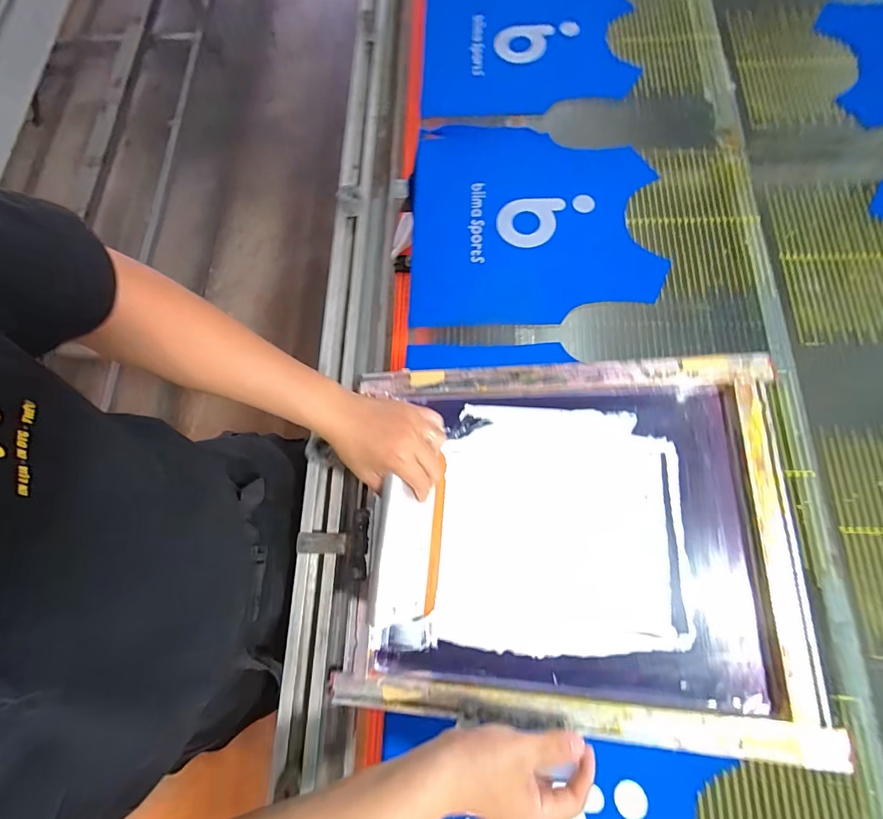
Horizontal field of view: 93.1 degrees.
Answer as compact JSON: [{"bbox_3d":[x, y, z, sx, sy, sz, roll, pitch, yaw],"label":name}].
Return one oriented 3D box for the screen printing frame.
[{"bbox_3d":[0.132,0.140,0.495,0.464,0.048,0.391,-1,73,13],"label":"screen printing frame"}]

